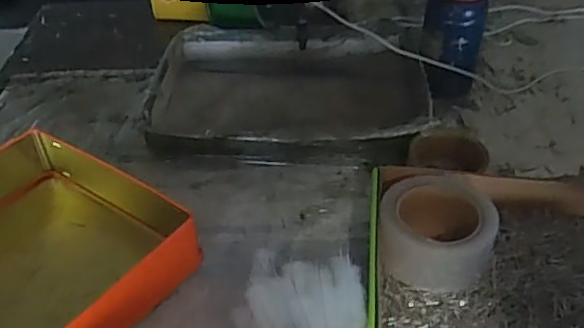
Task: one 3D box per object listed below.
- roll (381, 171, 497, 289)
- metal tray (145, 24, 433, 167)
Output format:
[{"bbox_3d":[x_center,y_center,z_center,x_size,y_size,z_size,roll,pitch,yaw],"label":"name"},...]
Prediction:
[{"bbox_3d":[0.139,0.064,0.569,0.105,0.062,0.101,-1,38,1],"label":"roll"},{"bbox_3d":[-0.004,-0.103,0.795,0.351,0.055,0.285,-1,38,1],"label":"metal tray"}]

